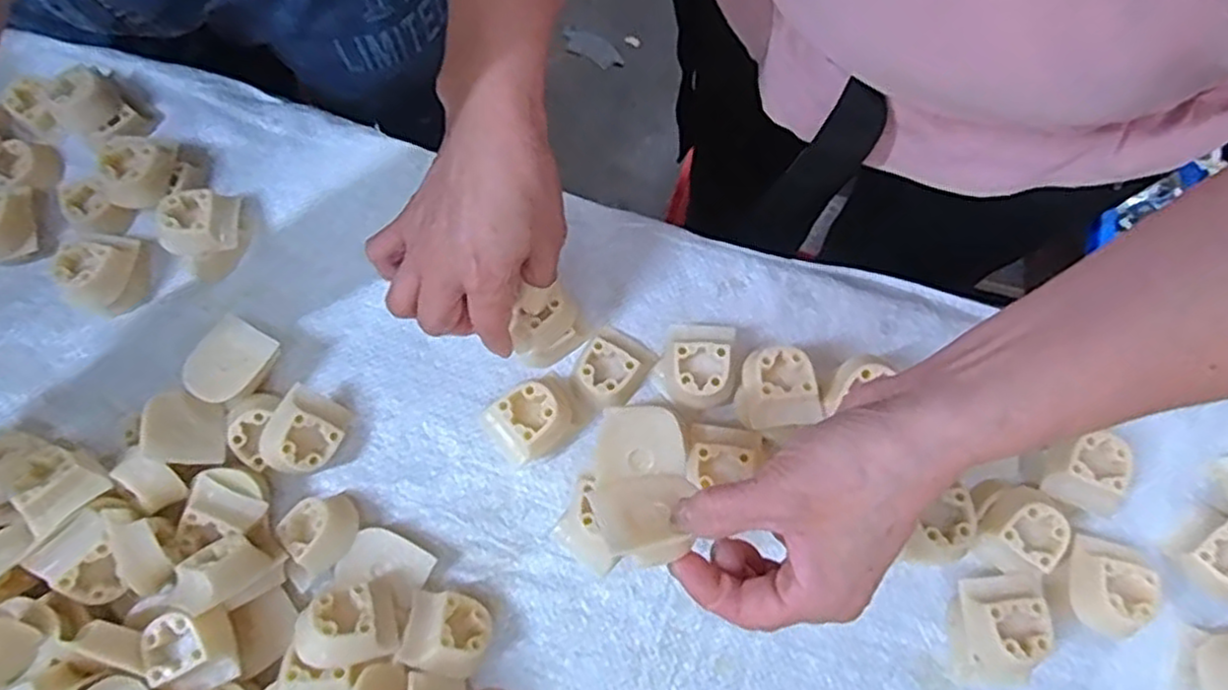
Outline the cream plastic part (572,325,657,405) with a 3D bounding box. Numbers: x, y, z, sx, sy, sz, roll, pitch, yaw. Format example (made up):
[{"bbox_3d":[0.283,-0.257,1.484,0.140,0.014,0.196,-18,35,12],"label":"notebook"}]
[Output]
[{"bbox_3d":[-0.002,0.015,0.417,0.039,0.017,0.036,35,76,10],"label":"cream plastic part"}]

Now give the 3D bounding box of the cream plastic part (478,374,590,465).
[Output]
[{"bbox_3d":[-0.043,0.040,0.403,0.051,0.033,0.038,-40,77,-11],"label":"cream plastic part"}]

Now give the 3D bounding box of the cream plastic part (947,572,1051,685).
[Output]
[{"bbox_3d":[0.197,0.145,0.368,0.036,0.034,0.054,4,73,2],"label":"cream plastic part"}]

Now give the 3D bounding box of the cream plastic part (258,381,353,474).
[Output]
[{"bbox_3d":[-0.170,0.048,0.398,0.038,0.018,0.045,31,56,-25],"label":"cream plastic part"}]

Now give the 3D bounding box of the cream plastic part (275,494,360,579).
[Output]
[{"bbox_3d":[-0.157,0.098,0.387,0.035,0.020,0.037,33,80,38],"label":"cream plastic part"}]

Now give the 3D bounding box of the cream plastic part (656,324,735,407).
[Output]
[{"bbox_3d":[0.047,0.010,0.407,0.040,0.030,0.045,13,73,4],"label":"cream plastic part"}]

